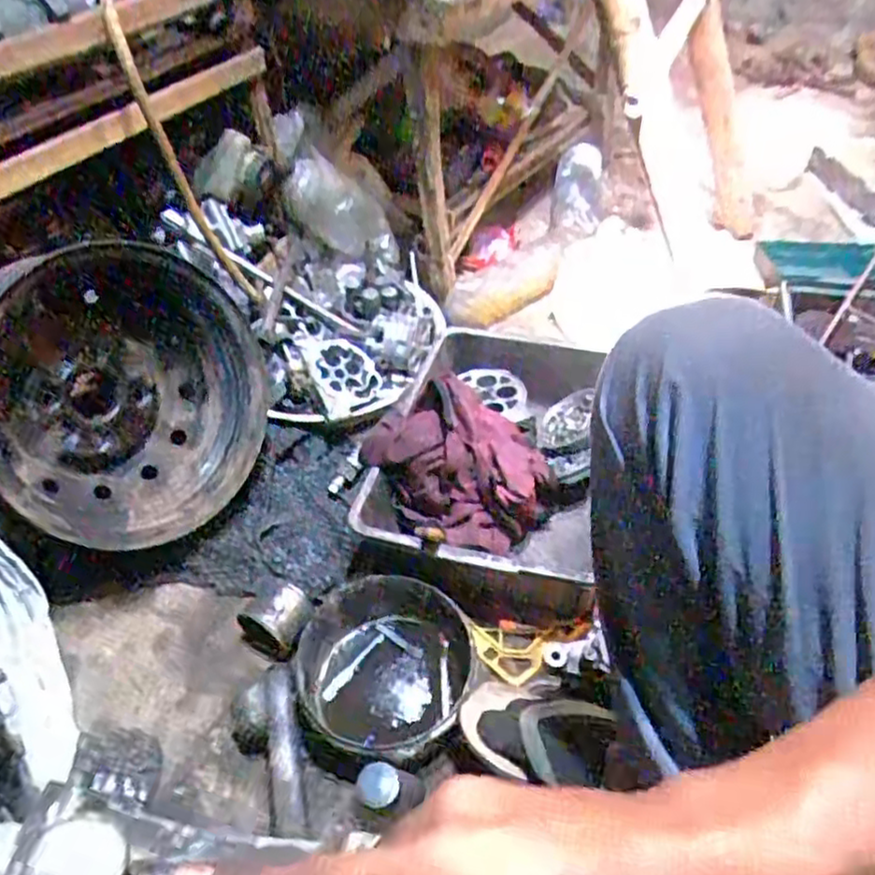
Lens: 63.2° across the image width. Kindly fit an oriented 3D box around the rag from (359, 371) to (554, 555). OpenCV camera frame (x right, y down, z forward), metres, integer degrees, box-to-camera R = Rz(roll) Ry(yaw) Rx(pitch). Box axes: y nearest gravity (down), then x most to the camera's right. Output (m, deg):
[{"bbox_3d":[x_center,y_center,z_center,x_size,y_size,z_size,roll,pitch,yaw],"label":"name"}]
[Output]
[{"bbox_3d":[0.022,0.033,0.863,0.234,0.150,0.168,1,47,5],"label":"rag"}]

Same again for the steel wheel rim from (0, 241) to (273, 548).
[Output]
[{"bbox_3d":[-0.417,-0.050,0.908,0.160,0.364,0.355,4,38,45],"label":"steel wheel rim"}]

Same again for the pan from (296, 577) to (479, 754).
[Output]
[{"bbox_3d":[-0.058,0.245,0.795,0.194,0.073,0.213,-2,47,3],"label":"pan"}]

